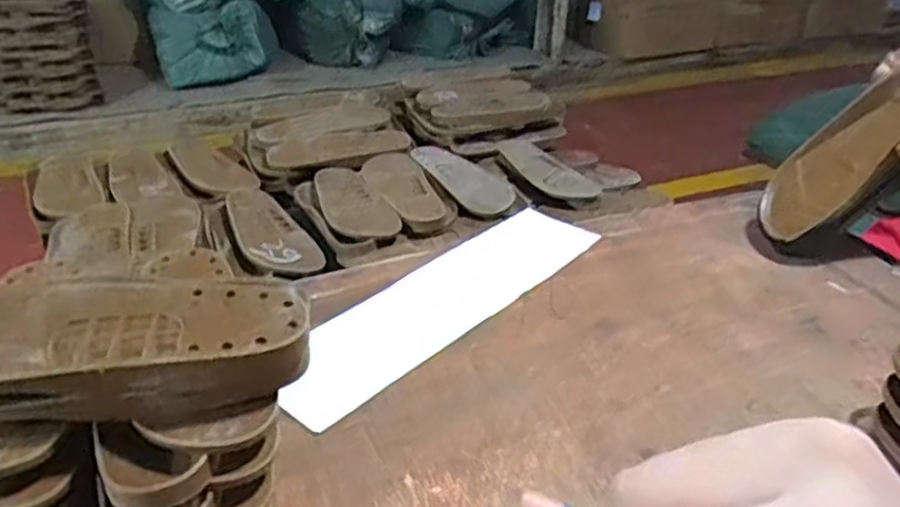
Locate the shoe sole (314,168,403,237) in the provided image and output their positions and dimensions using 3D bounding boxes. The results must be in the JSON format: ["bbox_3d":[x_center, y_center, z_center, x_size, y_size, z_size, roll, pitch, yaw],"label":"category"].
[{"bbox_3d":[-0.154,-0.075,1.101,0.092,0.024,0.226,-13,34,-24],"label":"shoe sole"}]

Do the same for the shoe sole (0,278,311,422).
[{"bbox_3d":[-0.207,0.059,0.454,0.235,0.046,0.102,-4,33,-8],"label":"shoe sole"}]

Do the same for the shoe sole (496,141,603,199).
[{"bbox_3d":[0.161,-0.155,1.295,0.101,0.017,0.268,-14,34,-25],"label":"shoe sole"}]

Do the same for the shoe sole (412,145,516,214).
[{"bbox_3d":[0.017,-0.125,1.174,0.081,0.022,0.230,-17,35,-29],"label":"shoe sole"}]

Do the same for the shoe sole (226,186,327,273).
[{"bbox_3d":[-0.264,-0.041,1.041,0.090,0.024,0.253,-14,34,-25],"label":"shoe sole"}]

